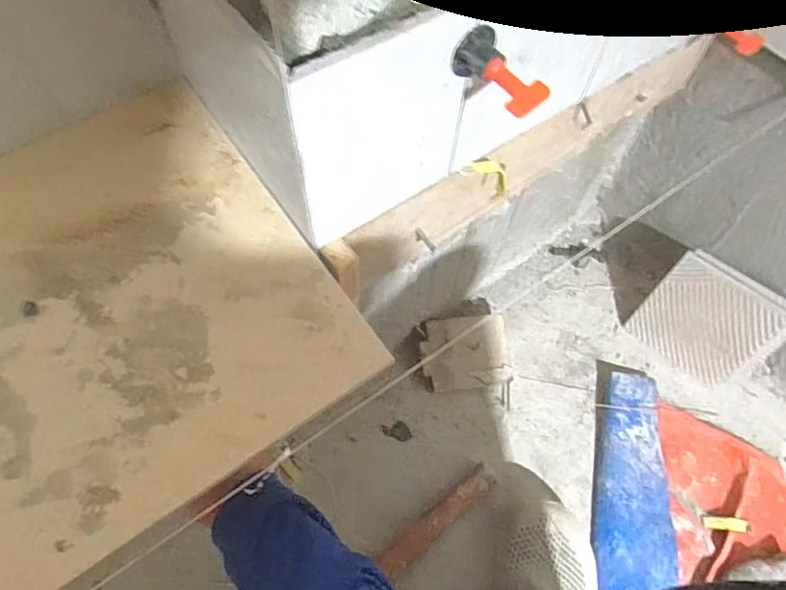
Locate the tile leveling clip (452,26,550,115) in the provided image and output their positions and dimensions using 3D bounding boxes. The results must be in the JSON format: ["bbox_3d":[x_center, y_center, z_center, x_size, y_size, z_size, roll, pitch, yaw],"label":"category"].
[{"bbox_3d":[0.064,-0.129,0.313,0.027,0.026,0.056,-35,69,-18],"label":"tile leveling clip"}]

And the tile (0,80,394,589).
[{"bbox_3d":[-0.203,0.010,0.358,0.294,0.005,0.294,-33,72,-16],"label":"tile"}]

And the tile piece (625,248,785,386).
[{"bbox_3d":[0.421,0.036,0.708,0.157,0.146,0.018,37,35,19],"label":"tile piece"}]

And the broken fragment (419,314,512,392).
[{"bbox_3d":[0.098,0.078,0.731,0.117,0.023,0.097,-4,86,-4],"label":"broken fragment"}]

